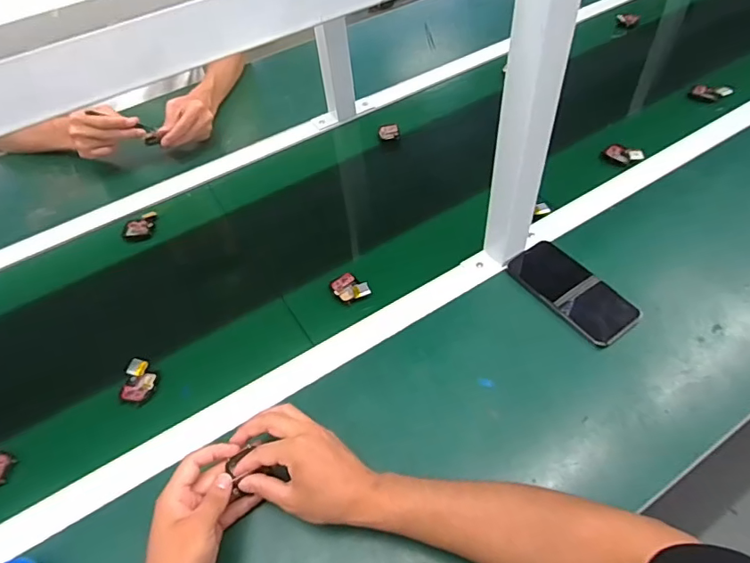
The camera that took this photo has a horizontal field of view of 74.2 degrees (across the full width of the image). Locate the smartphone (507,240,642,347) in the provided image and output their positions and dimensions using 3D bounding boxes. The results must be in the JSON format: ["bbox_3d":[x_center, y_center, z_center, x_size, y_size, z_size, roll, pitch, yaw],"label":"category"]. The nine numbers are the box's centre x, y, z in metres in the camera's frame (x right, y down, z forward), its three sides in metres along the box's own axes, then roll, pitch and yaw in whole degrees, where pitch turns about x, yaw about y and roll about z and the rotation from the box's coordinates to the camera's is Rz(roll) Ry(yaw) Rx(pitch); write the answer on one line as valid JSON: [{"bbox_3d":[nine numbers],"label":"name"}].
[{"bbox_3d":[0.248,0.009,0.628,0.078,0.017,0.160,-39,56,-12],"label":"smartphone"}]

